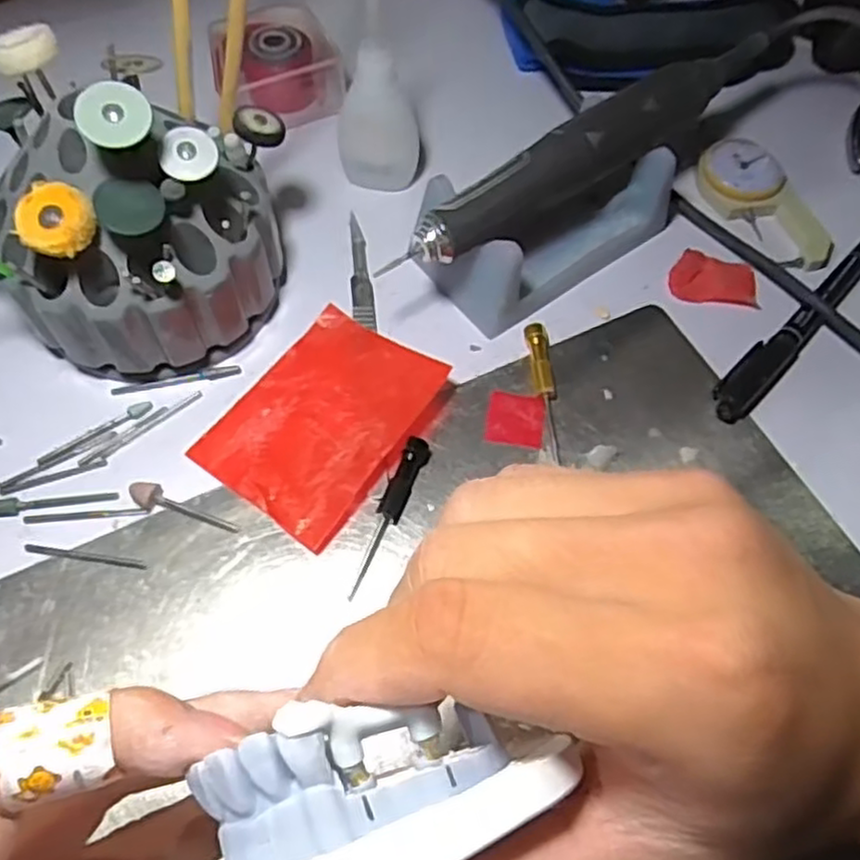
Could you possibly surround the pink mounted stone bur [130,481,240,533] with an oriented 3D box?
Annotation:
[{"bbox_3d":[-0.088,0.028,0.256,0.040,0.006,0.009,20,63,7],"label":"pink mounted stone bur"}]

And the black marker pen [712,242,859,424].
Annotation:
[{"bbox_3d":[0.165,-0.050,0.309,0.016,0.009,0.142,42,68,17],"label":"black marker pen"}]

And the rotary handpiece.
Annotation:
[{"bbox_3d":[0.069,-0.118,0.292,0.199,0.023,0.023,-37,70,-20],"label":"rotary handpiece"}]

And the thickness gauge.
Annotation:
[{"bbox_3d":[0.159,-0.107,0.337,0.039,0.012,0.076,-23,66,-15],"label":"thickness gauge"}]

